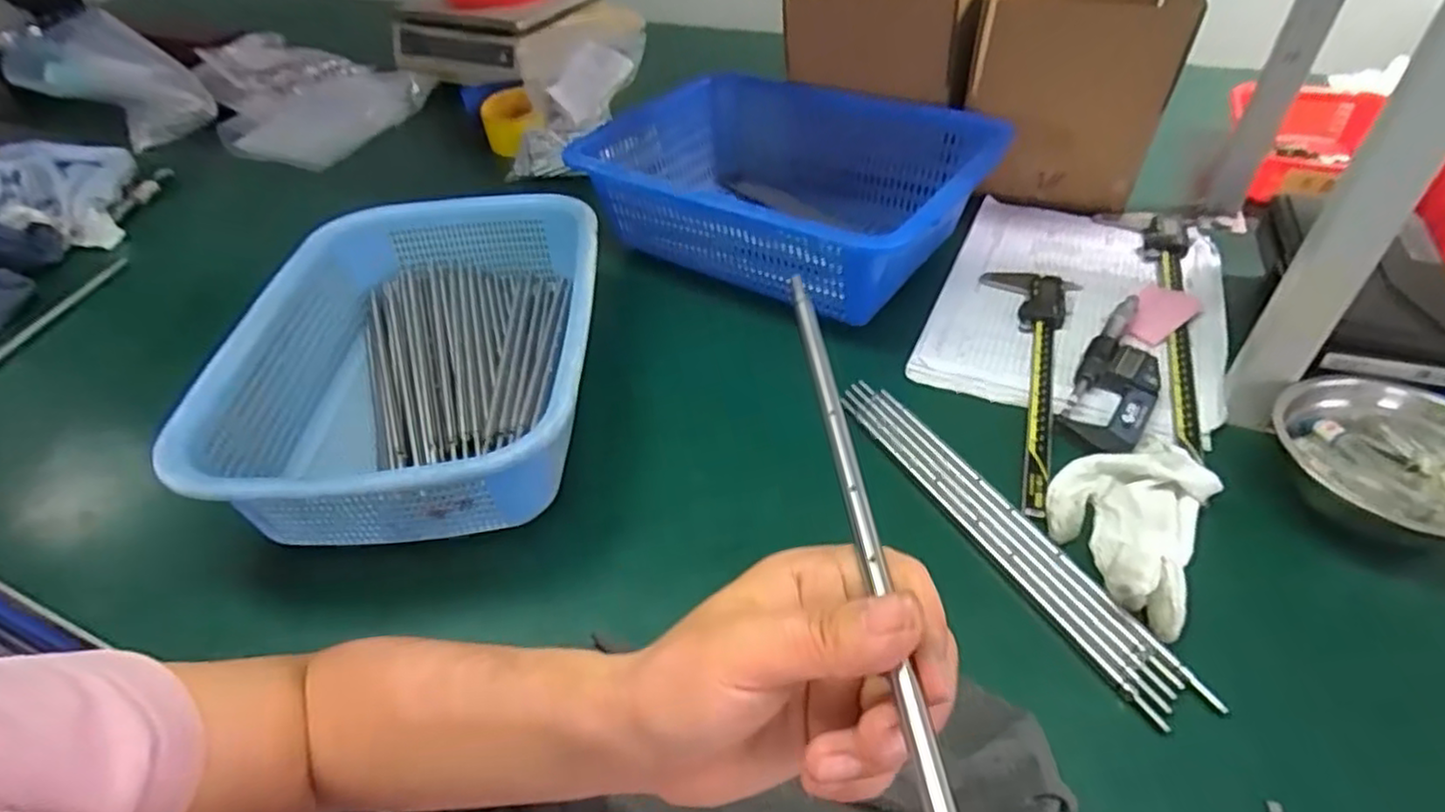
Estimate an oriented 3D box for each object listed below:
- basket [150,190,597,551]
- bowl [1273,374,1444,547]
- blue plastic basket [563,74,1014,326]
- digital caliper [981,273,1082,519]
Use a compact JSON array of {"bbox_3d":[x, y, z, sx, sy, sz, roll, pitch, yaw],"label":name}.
[{"bbox_3d":[-0.212,-0.037,0.520,0.234,0.088,0.323,-4,43,0],"label":"basket"},{"bbox_3d":[0.412,0.032,0.427,0.123,0.054,0.123,-2,43,2],"label":"bowl"},{"bbox_3d":[0.056,-0.209,0.681,0.352,0.121,0.264,22,49,25],"label":"blue plastic basket"},{"bbox_3d":[0.227,-0.029,0.533,0.069,0.016,0.269,12,46,16],"label":"digital caliper"}]

